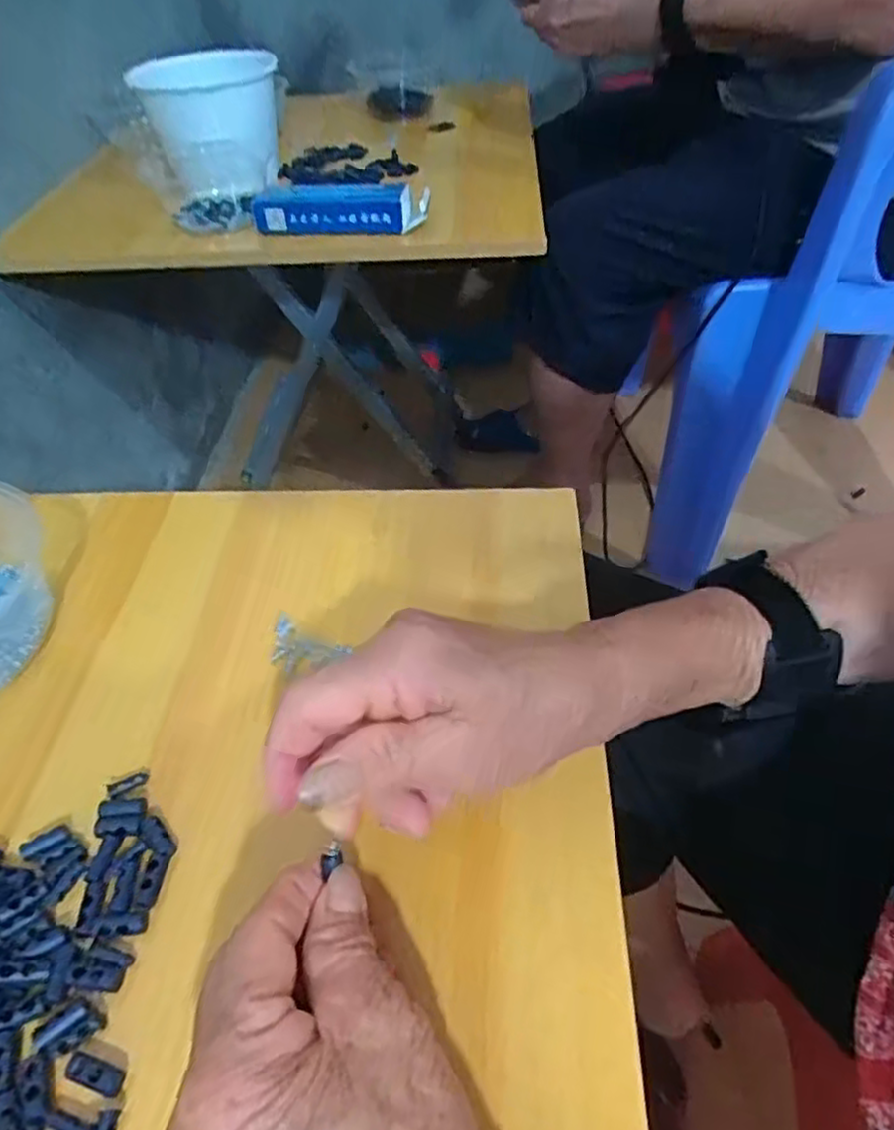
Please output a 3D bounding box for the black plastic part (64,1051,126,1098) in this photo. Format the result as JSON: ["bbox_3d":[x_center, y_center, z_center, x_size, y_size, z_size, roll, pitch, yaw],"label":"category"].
[{"bbox_3d":[-0.115,0.164,0.228,0.019,0.004,0.008,11,47,15],"label":"black plastic part"}]

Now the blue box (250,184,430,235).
[{"bbox_3d":[-0.103,-0.345,0.689,0.171,0.043,0.045,4,46,8],"label":"blue box"}]

